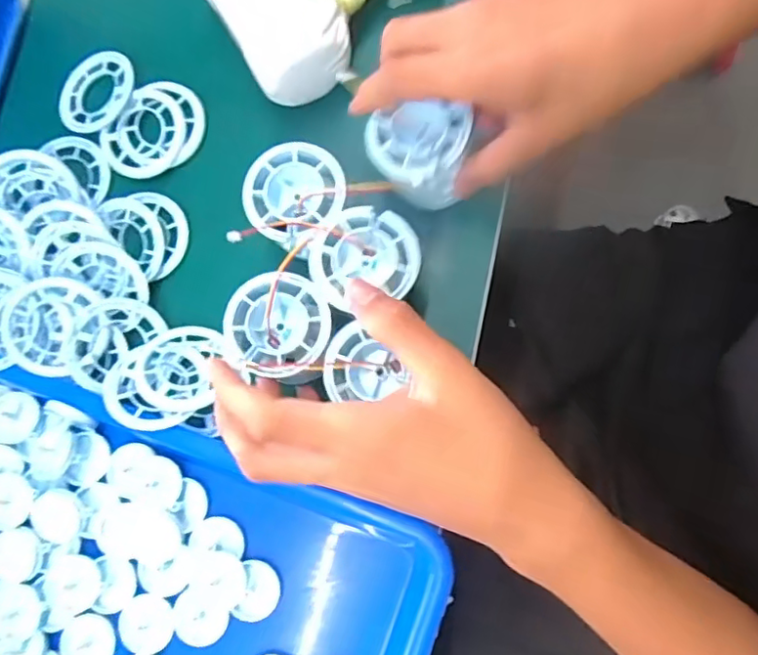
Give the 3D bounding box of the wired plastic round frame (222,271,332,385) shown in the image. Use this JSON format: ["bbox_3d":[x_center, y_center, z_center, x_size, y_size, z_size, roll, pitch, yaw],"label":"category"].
[{"bbox_3d":[-0.052,-0.001,0.318,0.056,0.018,0.054,-1,81,7],"label":"wired plastic round frame"}]

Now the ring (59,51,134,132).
[{"bbox_3d":[-0.186,-0.154,0.393,0.051,0.004,0.057,36,93,19],"label":"ring"}]

